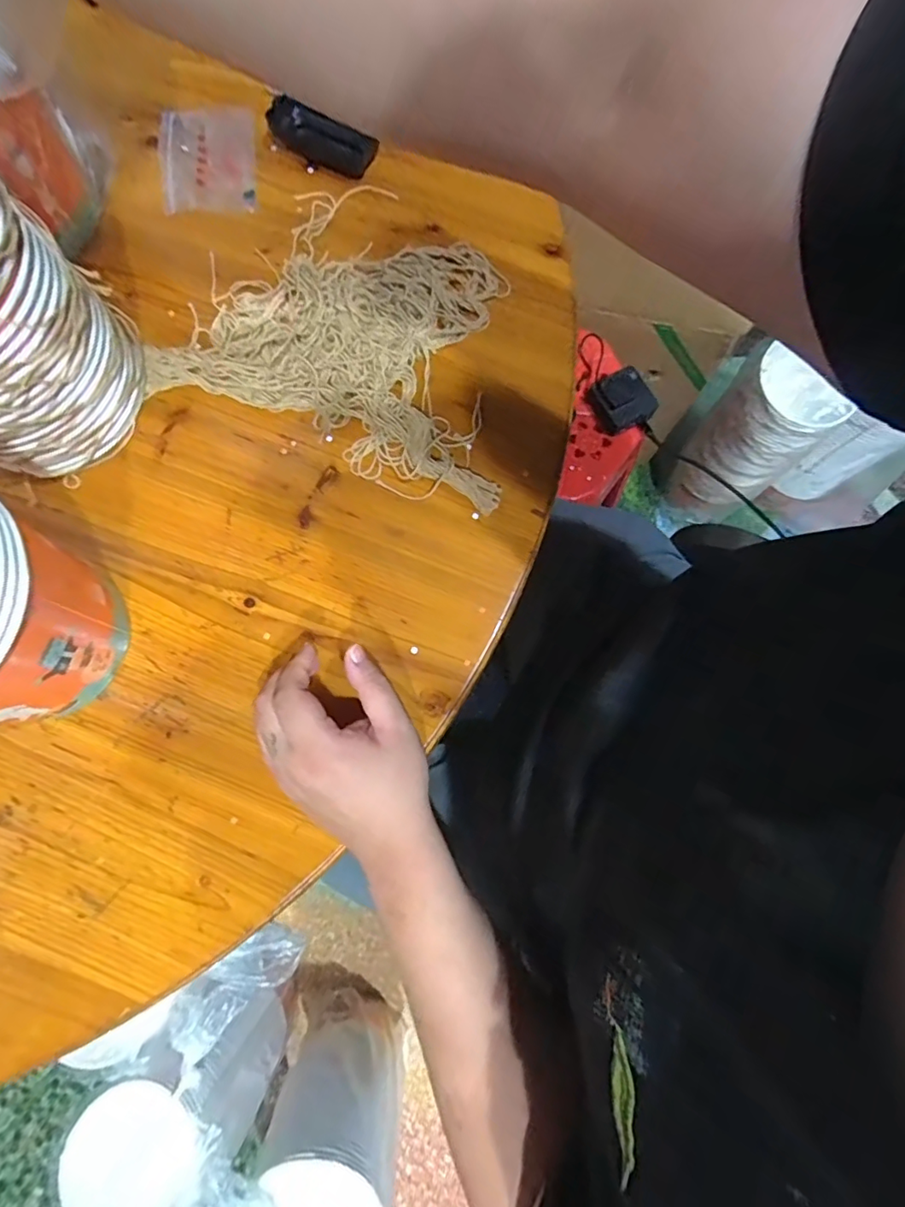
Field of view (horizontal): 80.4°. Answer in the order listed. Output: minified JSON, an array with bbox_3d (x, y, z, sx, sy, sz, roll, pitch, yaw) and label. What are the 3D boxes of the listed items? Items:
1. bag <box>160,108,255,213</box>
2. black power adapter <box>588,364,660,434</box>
[{"bbox_3d":[-0.241,-0.442,0.527,0.088,0.015,0.109,-3,78,-2],"label":"bag"},{"bbox_3d":[0.246,-0.292,0.772,0.074,0.048,0.076,-29,79,-6],"label":"black power adapter"}]

